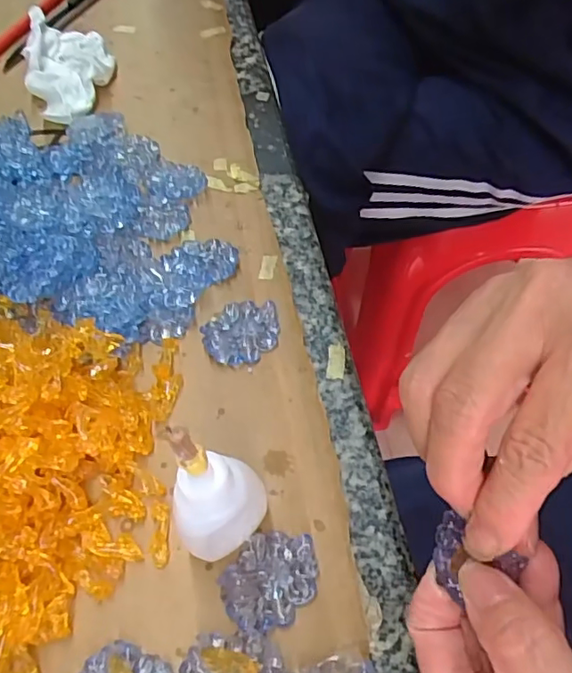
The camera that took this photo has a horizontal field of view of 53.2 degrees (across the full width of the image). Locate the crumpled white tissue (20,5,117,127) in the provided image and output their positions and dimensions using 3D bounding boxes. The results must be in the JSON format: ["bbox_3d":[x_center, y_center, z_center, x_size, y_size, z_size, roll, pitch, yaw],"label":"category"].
[{"bbox_3d":[-0.142,-0.180,0.373,0.054,0.020,0.090,-17,60,-7],"label":"crumpled white tissue"}]

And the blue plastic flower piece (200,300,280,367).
[{"bbox_3d":[-0.021,-0.002,0.273,0.036,0.008,0.032,-9,59,-2],"label":"blue plastic flower piece"}]

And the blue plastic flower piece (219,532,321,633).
[{"bbox_3d":[-0.006,0.091,0.216,0.038,0.006,0.031,-40,65,-19],"label":"blue plastic flower piece"}]

